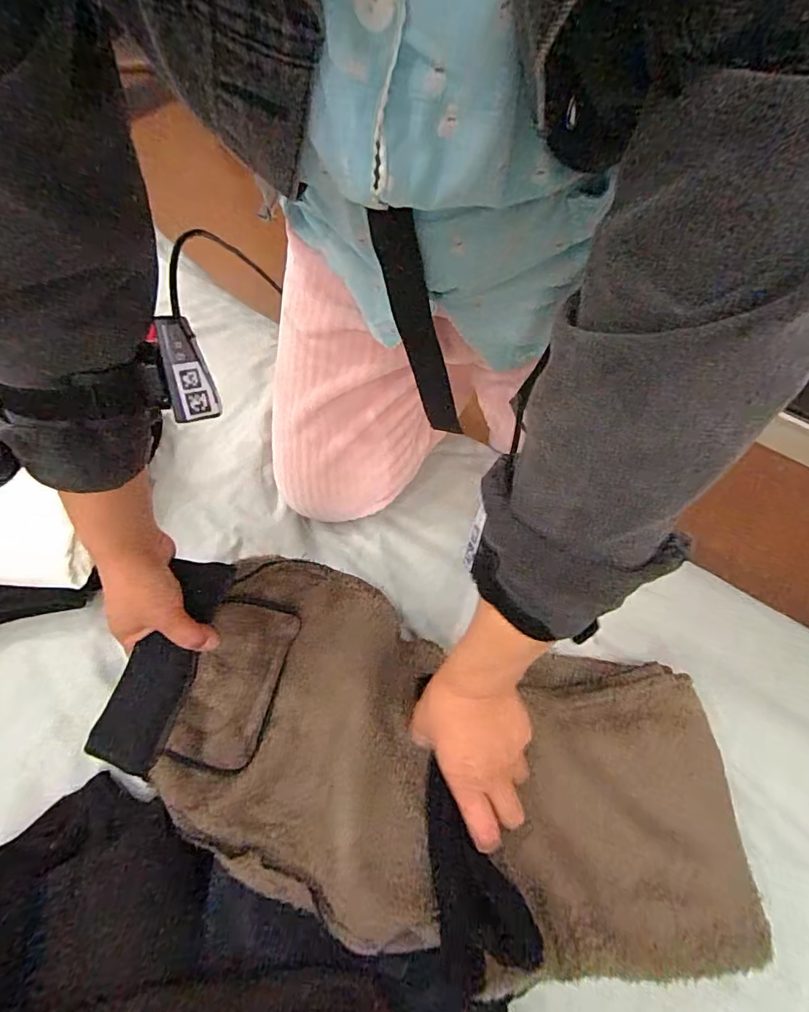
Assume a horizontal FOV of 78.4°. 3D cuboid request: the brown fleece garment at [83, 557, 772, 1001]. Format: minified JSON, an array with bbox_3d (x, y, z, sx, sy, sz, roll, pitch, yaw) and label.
[{"bbox_3d":[0.022,0.219,0.442,0.521,0.134,0.253,16,66,4],"label":"brown fleece garment"}]

